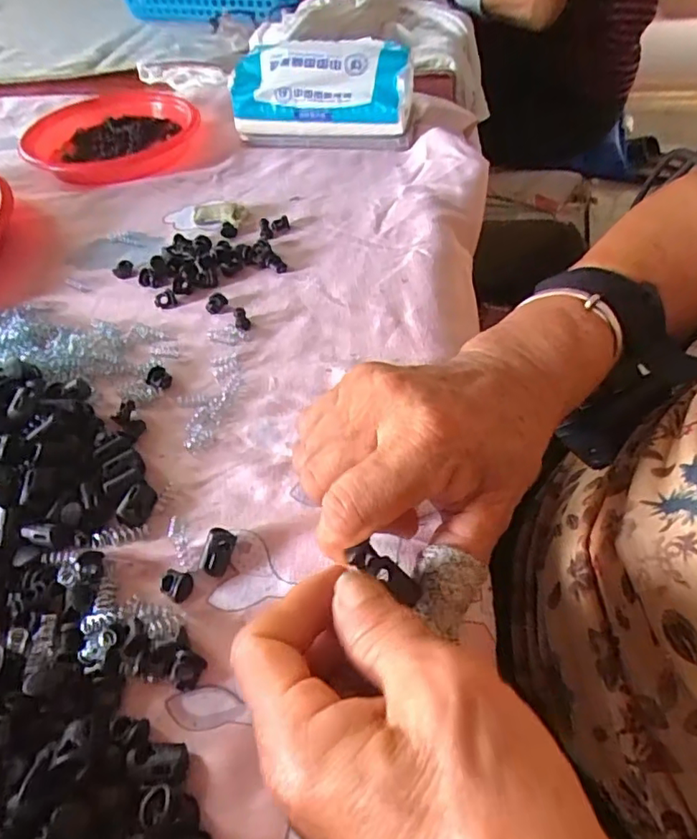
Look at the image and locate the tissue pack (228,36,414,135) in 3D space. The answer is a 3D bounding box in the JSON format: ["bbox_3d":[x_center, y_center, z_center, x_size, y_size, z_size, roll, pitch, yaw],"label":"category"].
[{"bbox_3d":[-0.023,-0.306,0.526,0.165,0.068,0.063,6,50,10],"label":"tissue pack"}]

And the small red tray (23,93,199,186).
[{"bbox_3d":[-0.242,-0.291,0.570,0.156,0.037,0.199,-28,53,-18],"label":"small red tray"}]

